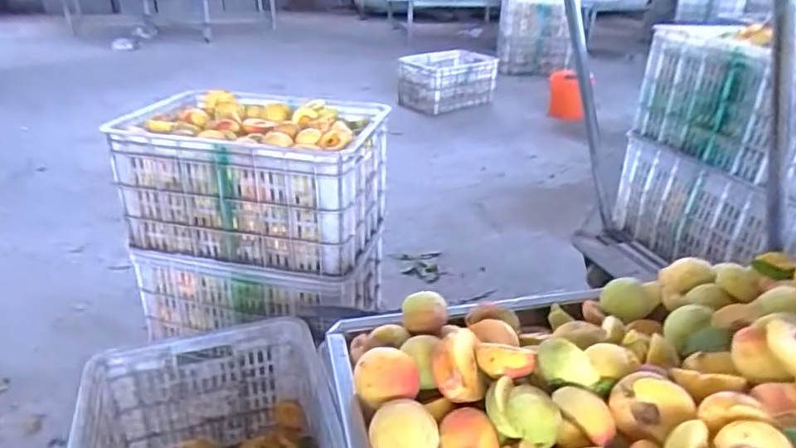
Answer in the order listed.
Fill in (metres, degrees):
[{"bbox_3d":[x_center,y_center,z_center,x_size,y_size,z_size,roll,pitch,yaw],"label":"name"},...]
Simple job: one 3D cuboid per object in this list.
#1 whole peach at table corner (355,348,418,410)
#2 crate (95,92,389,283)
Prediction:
[{"bbox_3d":[-0.012,0.169,0.615,0.065,0.049,0.056,-1,29,-4],"label":"whole peach at table corner"},{"bbox_3d":[-0.306,-0.114,1.279,0.506,0.260,0.343,7,29,10],"label":"crate"}]

